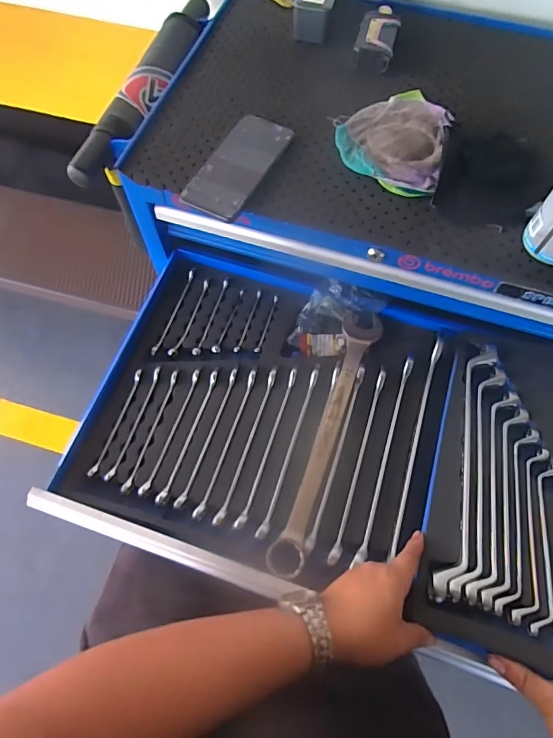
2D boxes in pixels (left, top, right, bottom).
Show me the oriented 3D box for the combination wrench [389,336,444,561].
[{"bbox_3d":[0.181,0.085,0.564,0.012,0.031,0.279,16,65,7],"label":"combination wrench"}]

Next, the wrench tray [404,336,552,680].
[{"bbox_3d":[0.264,0.119,0.518,0.138,0.036,0.366,18,64,8],"label":"wrench tray"}]

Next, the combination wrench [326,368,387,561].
[{"bbox_3d":[0.104,0.114,0.557,0.013,0.025,0.249,18,65,7],"label":"combination wrench"}]

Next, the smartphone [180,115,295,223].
[{"bbox_3d":[-0.045,-0.248,0.546,0.072,0.012,0.160,26,67,11],"label":"smartphone"}]

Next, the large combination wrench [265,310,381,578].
[{"bbox_3d":[0.068,0.078,0.571,0.051,0.020,0.355,17,65,7],"label":"large combination wrench"}]

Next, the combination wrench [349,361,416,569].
[{"bbox_3d":[0.137,0.106,0.560,0.014,0.028,0.271,18,66,8],"label":"combination wrench"}]

